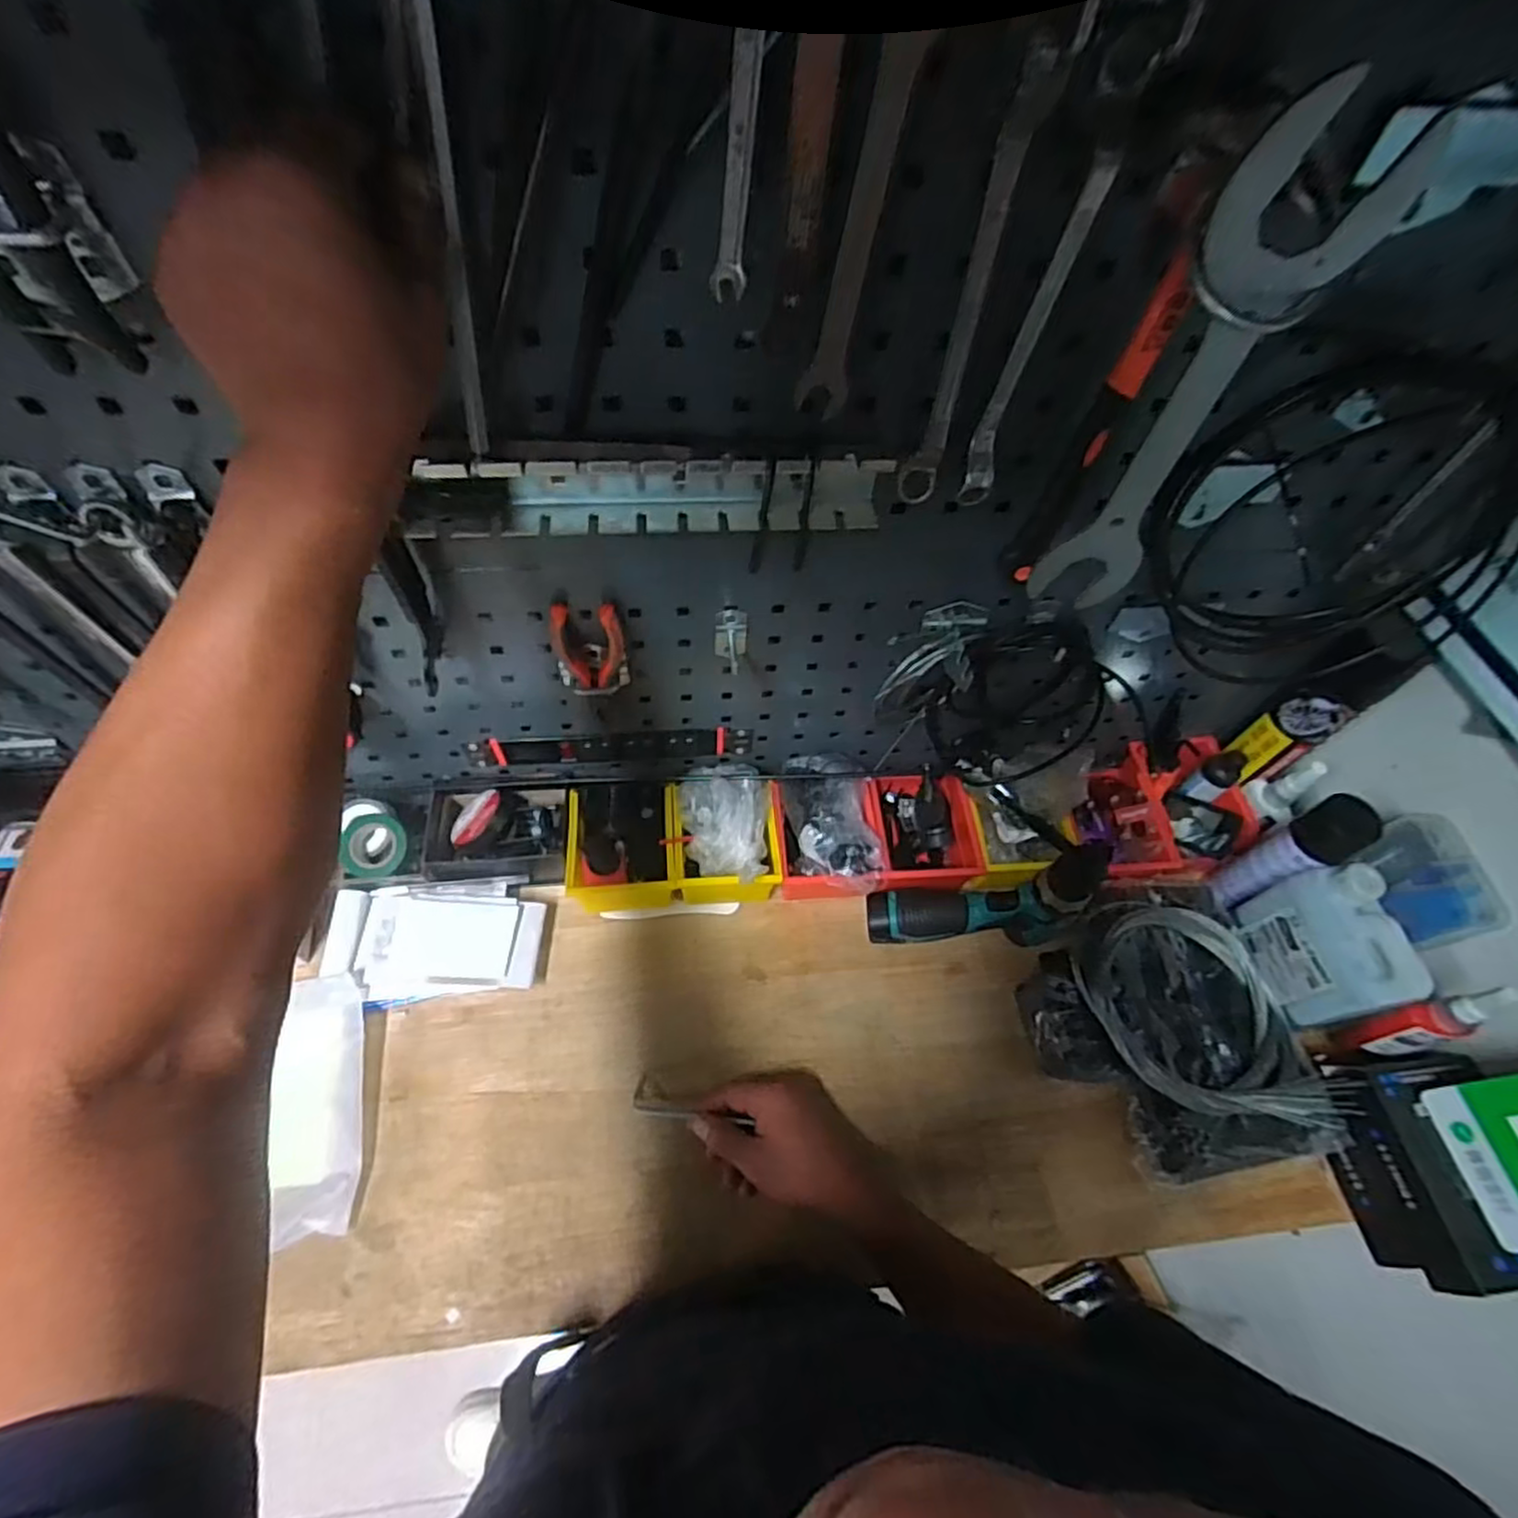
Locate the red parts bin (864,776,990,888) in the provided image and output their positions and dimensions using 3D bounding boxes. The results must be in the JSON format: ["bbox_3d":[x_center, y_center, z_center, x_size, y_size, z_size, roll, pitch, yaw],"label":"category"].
[{"bbox_3d":[0.171,0.080,0.777,0.111,0.071,0.145,-4,59,-6],"label":"red parts bin"}]

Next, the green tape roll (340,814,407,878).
[{"bbox_3d":[-0.377,0.085,0.701,0.062,0.013,0.062,3,72,-8],"label":"green tape roll"}]

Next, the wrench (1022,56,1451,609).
[{"bbox_3d":[0.227,-0.181,0.380,0.075,0.263,0.020,-4,59,-7],"label":"wrench"}]

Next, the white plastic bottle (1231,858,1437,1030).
[{"bbox_3d":[0.504,0.170,0.642,0.052,0.131,0.122,-9,60,-10],"label":"white plastic bottle"}]

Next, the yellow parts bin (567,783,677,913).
[{"bbox_3d":[-0.139,0.088,0.746,0.114,0.068,0.133,-3,59,-6],"label":"yellow parts bin"}]

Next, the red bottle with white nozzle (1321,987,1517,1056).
[{"bbox_3d":[0.561,0.229,0.610,0.026,0.168,0.030,-9,59,-9],"label":"red bottle with white nozzle"}]

